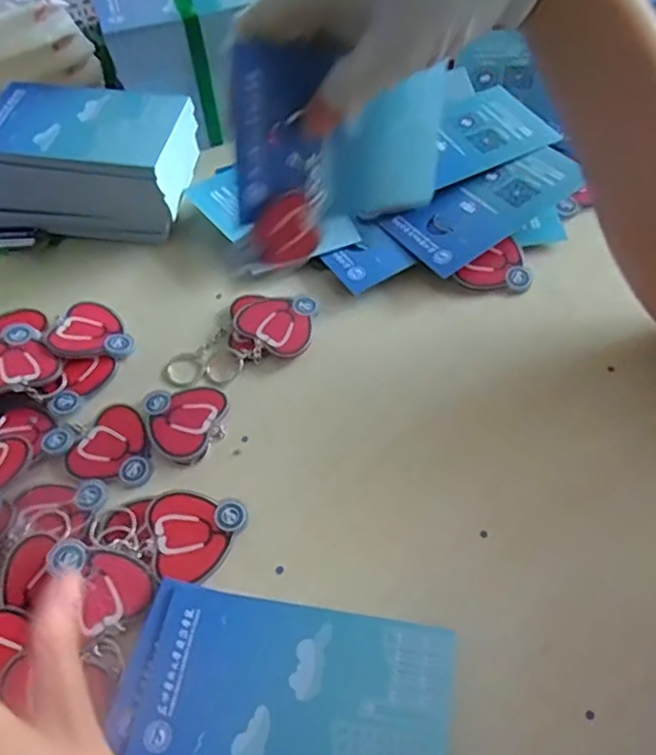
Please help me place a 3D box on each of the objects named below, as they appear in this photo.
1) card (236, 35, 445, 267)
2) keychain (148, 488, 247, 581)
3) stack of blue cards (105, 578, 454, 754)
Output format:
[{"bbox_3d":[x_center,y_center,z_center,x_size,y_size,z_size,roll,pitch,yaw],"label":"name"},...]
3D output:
[{"bbox_3d":[0.010,-0.116,0.334,0.135,0.099,0.012,-18,33,-37],"label":"card"},{"bbox_3d":[-0.073,0.084,0.340,0.048,0.006,0.046,8,56,8],"label":"keychain"},{"bbox_3d":[-0.021,0.148,0.288,0.144,0.021,0.089,10,56,9],"label":"stack of blue cards"}]

